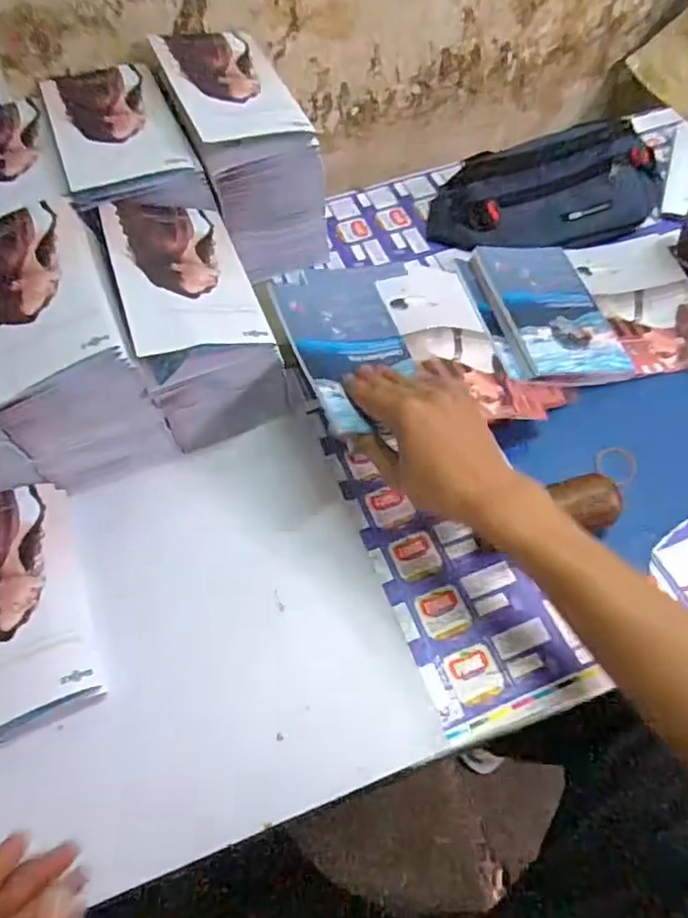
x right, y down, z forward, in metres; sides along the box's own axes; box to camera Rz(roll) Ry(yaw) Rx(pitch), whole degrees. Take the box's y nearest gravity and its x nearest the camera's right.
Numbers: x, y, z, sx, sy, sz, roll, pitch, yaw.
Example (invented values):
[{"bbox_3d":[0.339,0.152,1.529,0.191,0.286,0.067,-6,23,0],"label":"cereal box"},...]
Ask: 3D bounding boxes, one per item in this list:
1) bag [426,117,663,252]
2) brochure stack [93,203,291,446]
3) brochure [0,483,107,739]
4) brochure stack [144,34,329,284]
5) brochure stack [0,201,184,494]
[{"bbox_3d":[0.220,-0.284,0.630,0.249,0.070,0.100,-10,58,-3],"label":"bag"},{"bbox_3d":[-0.125,-0.125,0.512,0.105,0.130,0.173,-17,59,-8],"label":"brochure stack"},{"bbox_3d":[-0.246,0.104,0.434,0.104,0.030,0.177,-23,60,-11],"label":"brochure"},{"bbox_3d":[-0.101,-0.313,0.599,0.109,0.155,0.189,-19,59,-9],"label":"brochure stack"},{"bbox_3d":[-0.231,-0.093,0.492,0.107,0.143,0.181,-21,59,-10],"label":"brochure stack"}]

